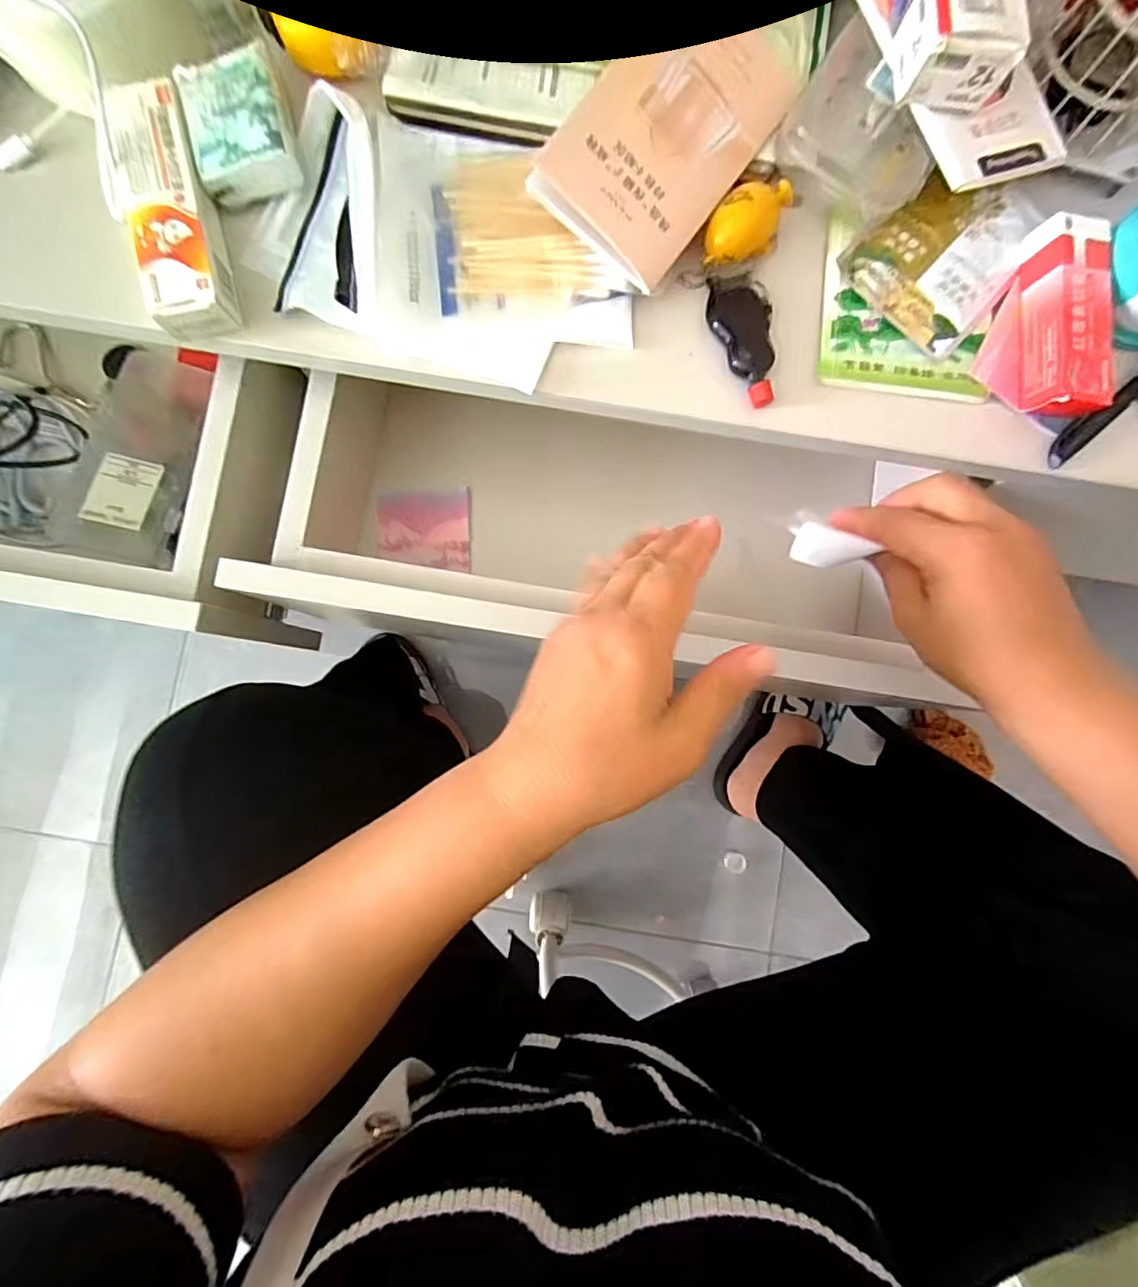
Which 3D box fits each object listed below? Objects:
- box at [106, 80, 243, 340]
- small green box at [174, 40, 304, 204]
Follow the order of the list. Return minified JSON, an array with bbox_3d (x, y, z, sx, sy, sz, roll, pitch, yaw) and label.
[{"bbox_3d":[-0.225,-0.245,0.323,0.038,0.031,0.134,-14,85,-3],"label":"box"},{"bbox_3d":[-0.191,-0.302,0.328,0.053,0.027,0.077,-15,85,-3],"label":"small green box"}]

